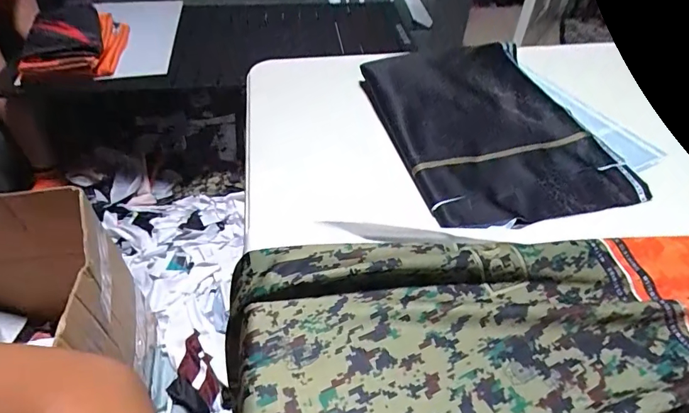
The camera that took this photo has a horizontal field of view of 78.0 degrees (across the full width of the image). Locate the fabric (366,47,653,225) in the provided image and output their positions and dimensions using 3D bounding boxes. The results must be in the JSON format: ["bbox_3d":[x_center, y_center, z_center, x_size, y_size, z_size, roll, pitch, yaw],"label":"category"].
[{"bbox_3d":[0.144,-0.091,0.445,0.199,0.037,0.256,-11,47,-14],"label":"fabric"}]

